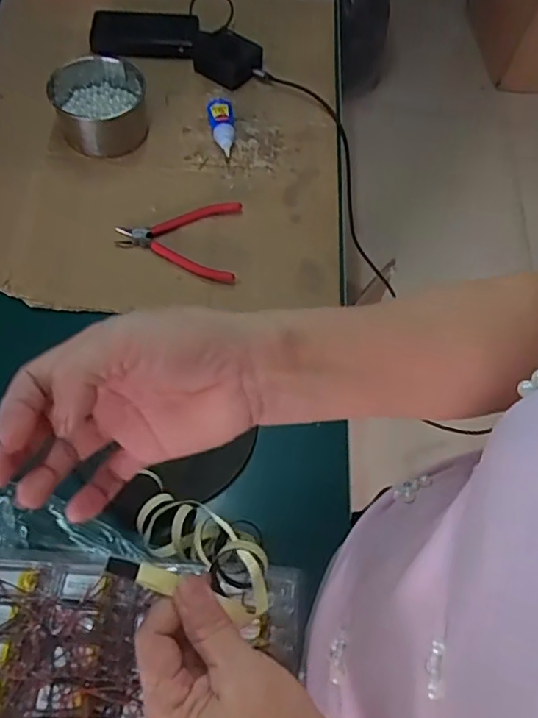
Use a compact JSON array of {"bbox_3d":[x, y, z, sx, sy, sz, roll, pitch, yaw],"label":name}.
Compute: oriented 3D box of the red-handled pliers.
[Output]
[{"bbox_3d":[-0.113,-0.145,0.696,0.148,0.015,0.119,3,62,-2],"label":"red-handled pliers"}]

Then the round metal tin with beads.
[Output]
[{"bbox_3d":[-0.235,-0.349,0.792,0.127,0.056,0.143,-5,62,-6],"label":"round metal tin with beads"}]

